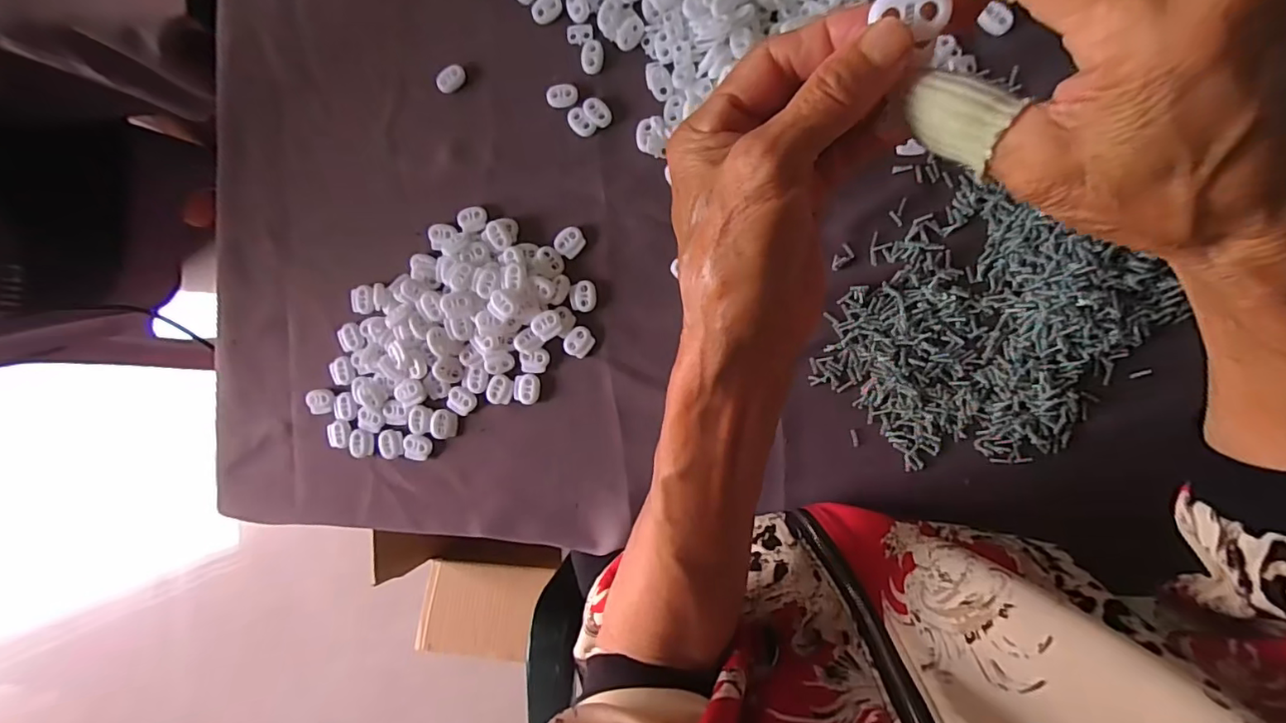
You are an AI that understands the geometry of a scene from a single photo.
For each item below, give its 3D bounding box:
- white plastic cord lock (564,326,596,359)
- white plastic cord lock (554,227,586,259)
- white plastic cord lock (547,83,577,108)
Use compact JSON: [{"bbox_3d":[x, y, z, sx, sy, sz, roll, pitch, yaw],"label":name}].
[{"bbox_3d":[-0.046,-0.014,0.394,0.019,0.004,0.022,40,97,5],"label":"white plastic cord lock"},{"bbox_3d":[-0.053,-0.087,0.394,0.021,0.006,0.019,-43,86,8],"label":"white plastic cord lock"},{"bbox_3d":[-0.058,-0.190,0.391,0.021,0.004,0.016,0,93,8],"label":"white plastic cord lock"}]

